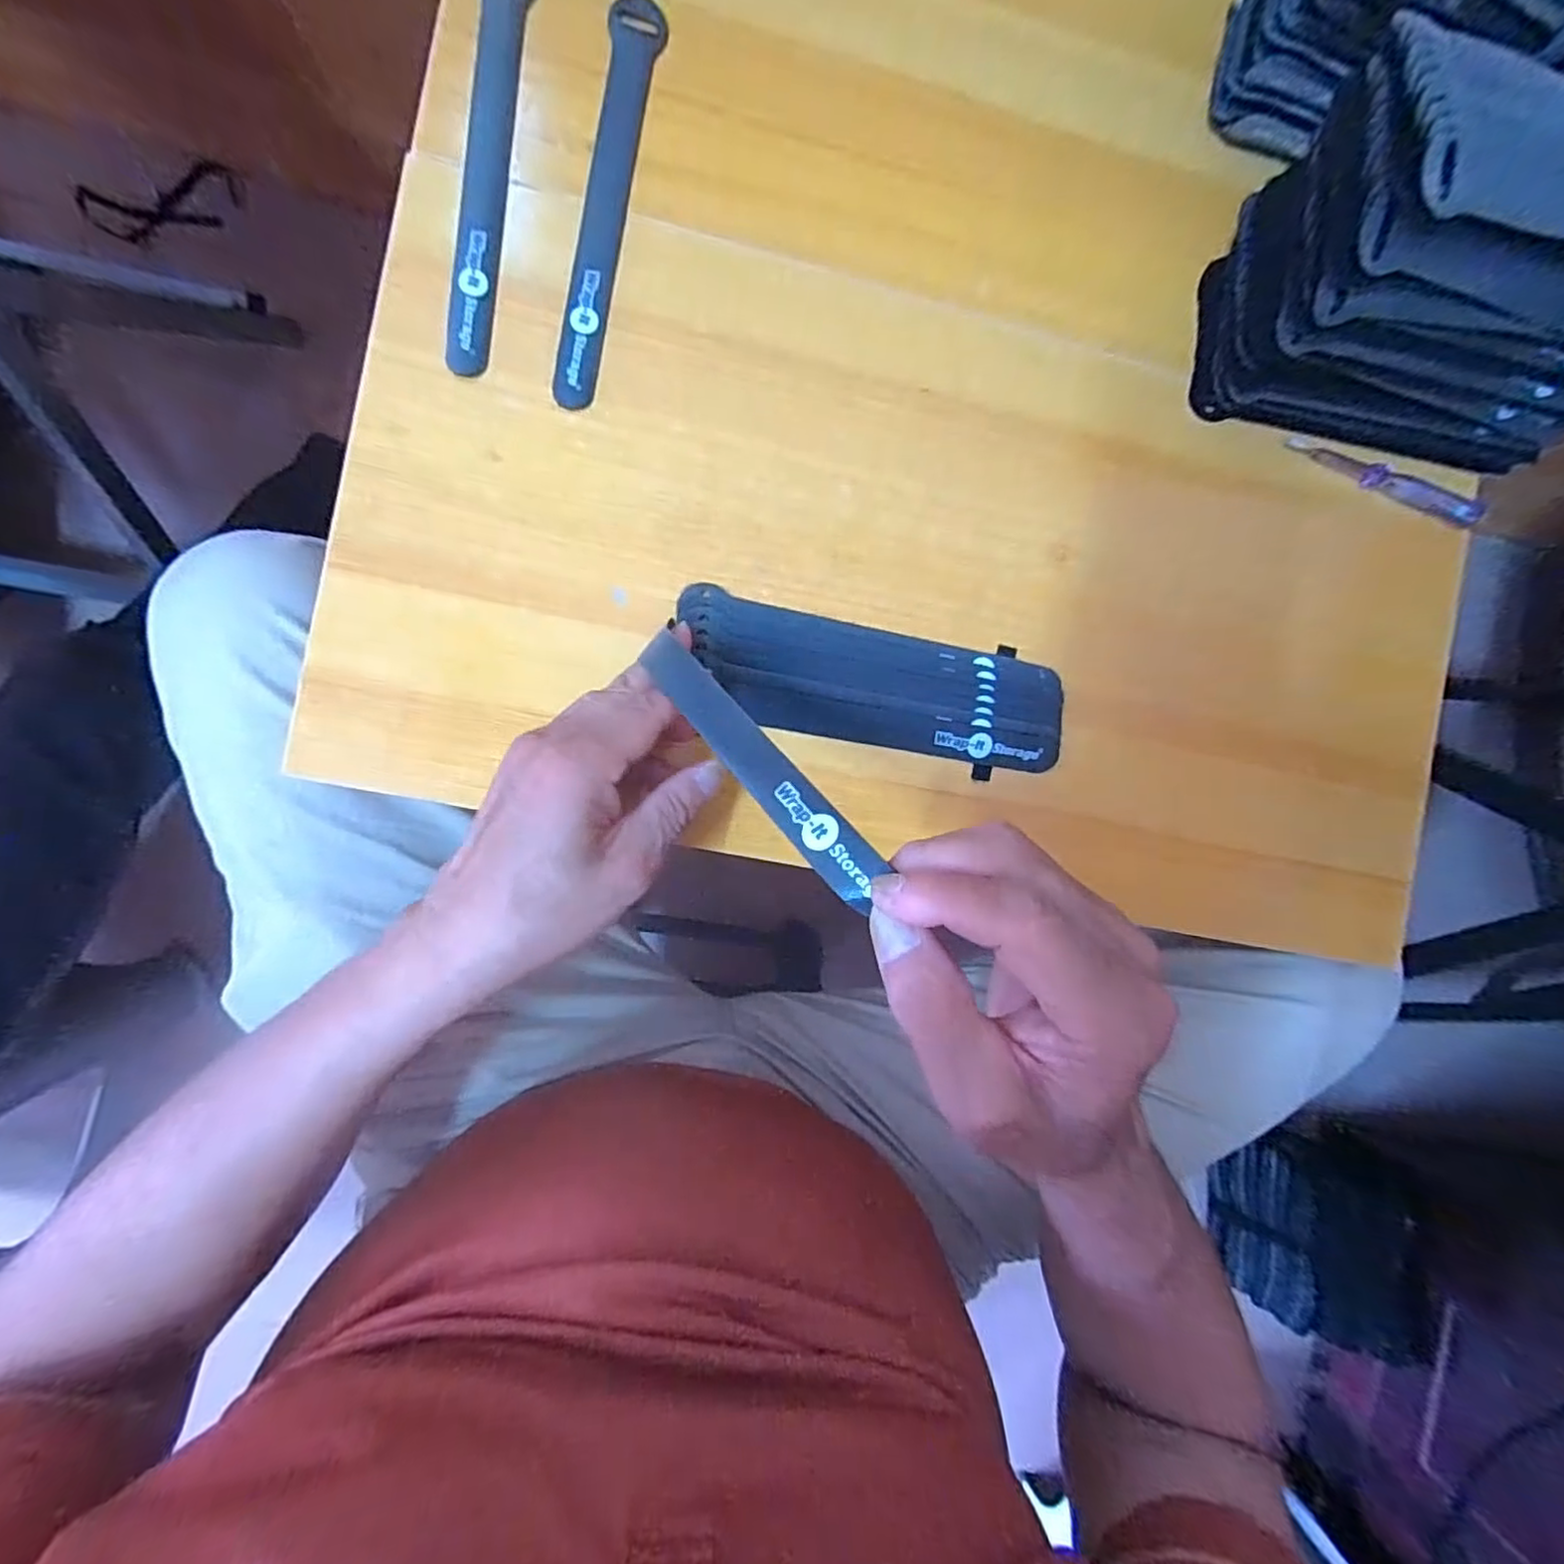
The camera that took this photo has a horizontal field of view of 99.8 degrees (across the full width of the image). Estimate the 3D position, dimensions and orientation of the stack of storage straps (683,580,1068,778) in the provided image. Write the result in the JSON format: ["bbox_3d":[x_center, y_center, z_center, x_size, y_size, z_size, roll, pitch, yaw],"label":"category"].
[{"bbox_3d":[0.048,-0.048,0.332,0.196,0.011,0.062,10,89,-7],"label":"stack of storage straps"}]

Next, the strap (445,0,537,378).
[{"bbox_3d":[-0.138,-0.294,0.312,0.026,0.004,0.199,4,90,-7],"label":"strap"}]

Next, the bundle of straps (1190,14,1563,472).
[{"bbox_3d":[0.325,-0.240,0.315,0.203,0.119,0.104,7,90,-7],"label":"bundle of straps"}]

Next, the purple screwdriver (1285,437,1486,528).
[{"bbox_3d":[0.334,-0.167,0.365,0.113,0.014,0.015,19,88,-7],"label":"purple screwdriver"}]

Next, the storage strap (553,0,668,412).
[{"bbox_3d":[-0.084,-0.279,0.318,0.025,0.005,0.194,8,89,-7],"label":"storage strap"}]

